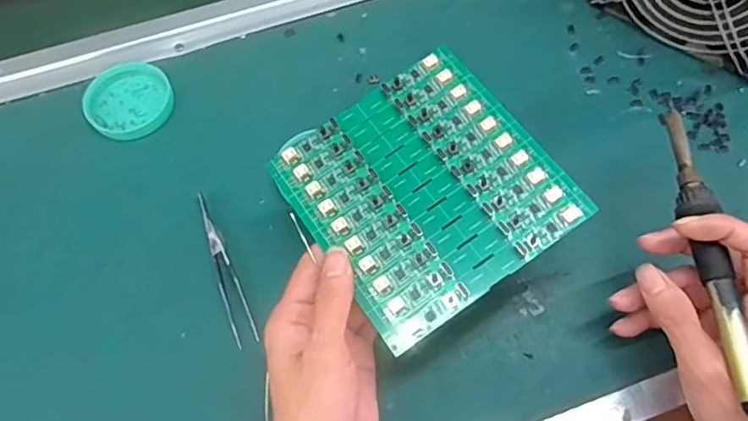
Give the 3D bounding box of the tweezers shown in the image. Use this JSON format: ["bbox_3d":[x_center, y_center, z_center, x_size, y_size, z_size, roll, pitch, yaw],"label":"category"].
[{"bbox_3d":[-0.104,0.037,0.384,0.014,0.013,0.115,-23,65,-9],"label":"tweezers"}]

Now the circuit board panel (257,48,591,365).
[{"bbox_3d":[0.029,-0.014,0.327,0.133,0.006,0.138,-34,69,-5],"label":"circuit board panel"}]

